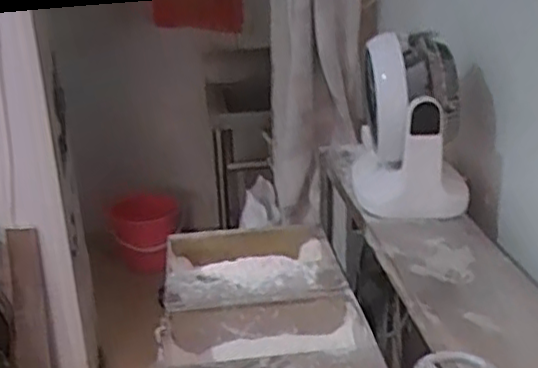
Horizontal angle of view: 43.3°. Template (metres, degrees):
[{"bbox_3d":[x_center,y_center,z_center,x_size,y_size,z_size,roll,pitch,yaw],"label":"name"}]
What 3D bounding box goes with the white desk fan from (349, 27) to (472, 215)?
[{"bbox_3d":[0.226,-0.095,1.098,0.163,0.276,0.193,-3,21,0],"label":"white desk fan"}]

